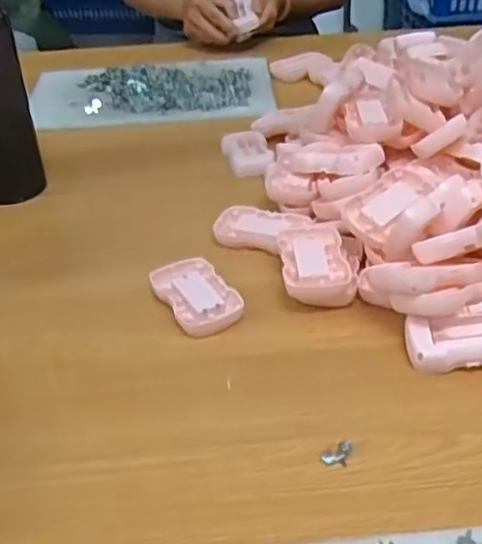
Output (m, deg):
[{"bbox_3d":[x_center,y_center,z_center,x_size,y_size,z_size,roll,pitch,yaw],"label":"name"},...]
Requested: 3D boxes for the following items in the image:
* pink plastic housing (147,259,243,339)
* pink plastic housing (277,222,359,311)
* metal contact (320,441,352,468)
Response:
[{"bbox_3d":[-0.037,0.020,0.593,0.055,0.016,0.087,-20,38,-23],"label":"pink plastic housing"},{"bbox_3d":[0.065,-0.006,0.609,0.060,0.032,0.089,-4,35,-2],"label":"pink plastic housing"},{"bbox_3d":[0.062,0.119,0.455,0.020,0.014,0.010,-8,35,-8],"label":"metal contact"}]

